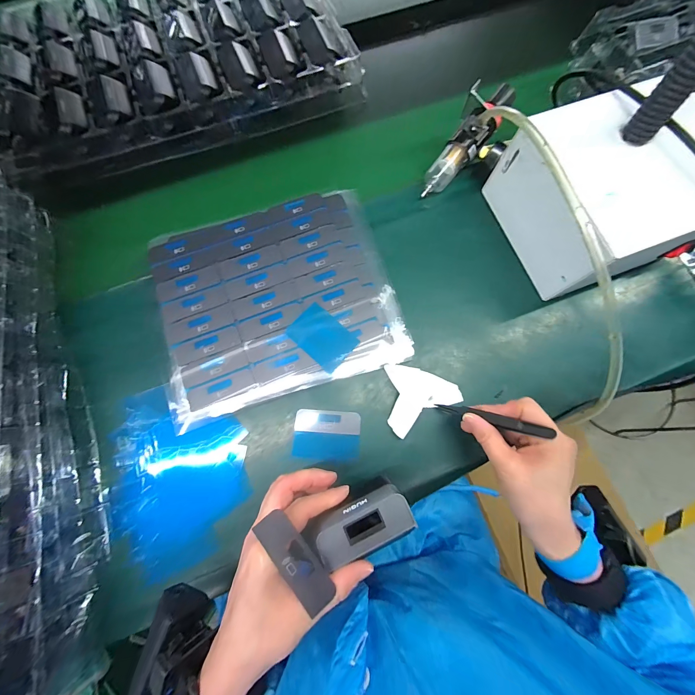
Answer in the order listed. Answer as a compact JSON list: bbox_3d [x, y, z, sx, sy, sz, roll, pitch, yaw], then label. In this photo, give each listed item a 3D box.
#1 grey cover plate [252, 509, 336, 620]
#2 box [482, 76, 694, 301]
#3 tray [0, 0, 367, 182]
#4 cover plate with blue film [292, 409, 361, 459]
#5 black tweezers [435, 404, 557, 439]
[{"bbox_3d":[-0.036,0.147,0.204,0.023,0.004,0.068,-36,84,-30],"label":"grey cover plate"},{"bbox_3d":[0.287,-0.180,0.336,0.204,0.110,0.193,-21,76,-6],"label":"box"},{"bbox_3d":[-0.251,-0.427,0.429,0.487,0.052,0.300,-19,76,-5],"label":"tray"},{"bbox_3d":[-0.023,0.096,0.326,0.072,0.010,0.051,3,75,1],"label":"cover plate with blue film"},{"bbox_3d":[0.136,0.068,0.280,0.009,0.101,0.008,36,73,-34],"label":"black tweezers"}]

